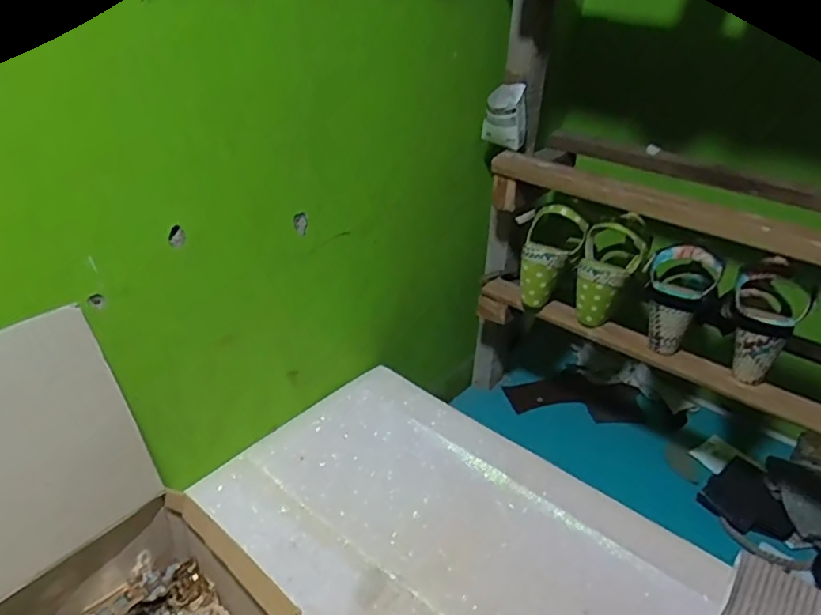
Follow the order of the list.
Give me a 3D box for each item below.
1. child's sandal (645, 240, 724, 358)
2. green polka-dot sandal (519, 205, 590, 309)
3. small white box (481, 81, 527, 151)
[{"bbox_3d":[0.335,-0.013,0.755,0.084,0.133,0.083,17,33,21],"label":"child's sandal"},{"bbox_3d":[0.184,-0.071,0.839,0.075,0.143,0.055,26,9,30],"label":"green polka-dot sandal"},{"bbox_3d":[0.134,-0.270,0.851,0.058,0.078,0.044,9,33,8],"label":"small white box"}]

